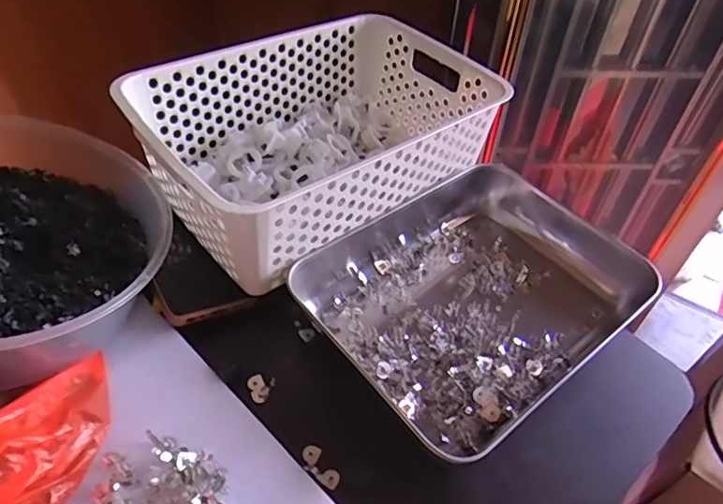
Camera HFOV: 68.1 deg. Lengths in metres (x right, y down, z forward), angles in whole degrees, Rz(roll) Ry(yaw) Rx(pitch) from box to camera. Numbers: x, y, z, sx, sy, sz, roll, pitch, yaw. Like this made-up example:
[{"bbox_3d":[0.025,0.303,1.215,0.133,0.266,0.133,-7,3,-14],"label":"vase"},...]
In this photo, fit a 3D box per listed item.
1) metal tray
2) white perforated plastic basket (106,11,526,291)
[{"bbox_3d":[0.086,0.030,0.440,0.250,0.043,0.204,-30,56,-27],"label":"metal tray"},{"bbox_3d":[-0.038,-0.107,0.502,0.302,0.125,0.202,-31,56,-27],"label":"white perforated plastic basket"}]

